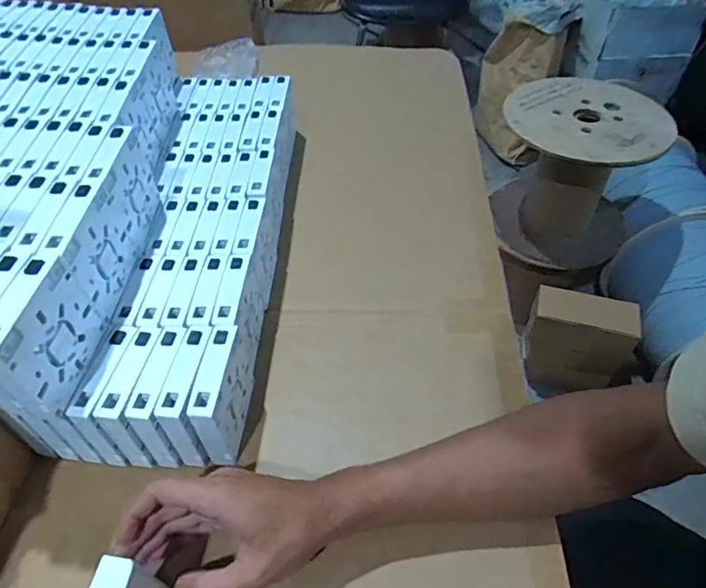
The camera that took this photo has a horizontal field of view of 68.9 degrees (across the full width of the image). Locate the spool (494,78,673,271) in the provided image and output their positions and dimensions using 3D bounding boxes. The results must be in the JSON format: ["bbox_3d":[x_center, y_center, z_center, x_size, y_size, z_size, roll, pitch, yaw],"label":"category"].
[{"bbox_3d":[0.505,-0.271,1.217,0.322,0.342,0.309,12,50,11],"label":"spool"}]

